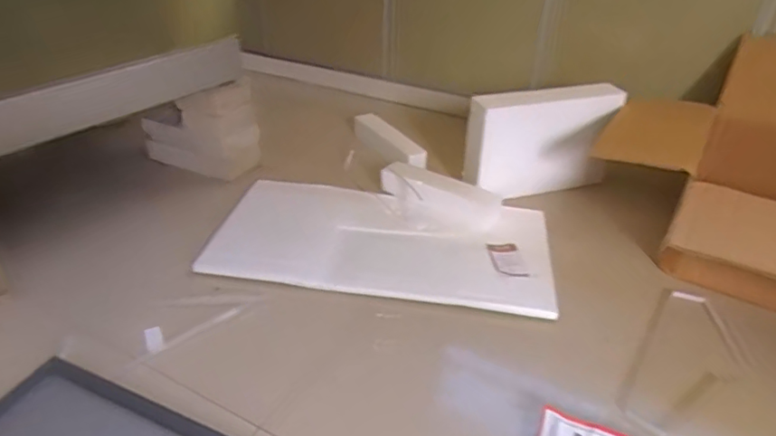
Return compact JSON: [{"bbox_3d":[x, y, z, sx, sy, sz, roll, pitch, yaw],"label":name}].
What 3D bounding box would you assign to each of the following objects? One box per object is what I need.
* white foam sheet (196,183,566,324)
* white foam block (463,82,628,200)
[{"bbox_3d":[-0.008,0.036,0.937,0.550,0.033,0.277,9,38,5],"label":"white foam sheet"},{"bbox_3d":[0.296,-0.145,1.060,0.300,0.204,0.052,-9,35,-16],"label":"white foam block"}]

